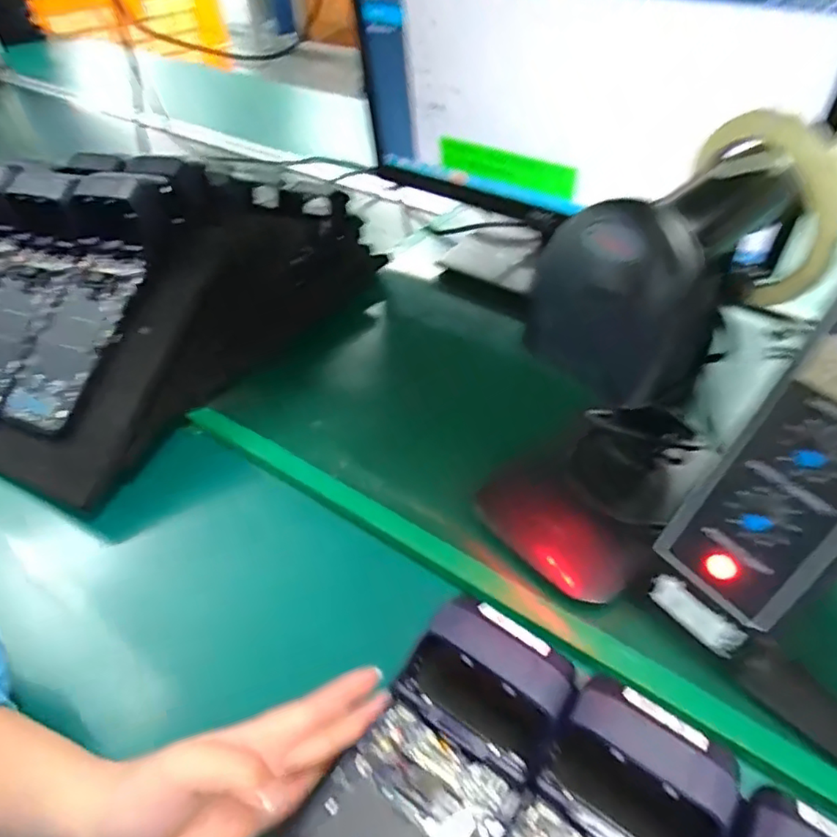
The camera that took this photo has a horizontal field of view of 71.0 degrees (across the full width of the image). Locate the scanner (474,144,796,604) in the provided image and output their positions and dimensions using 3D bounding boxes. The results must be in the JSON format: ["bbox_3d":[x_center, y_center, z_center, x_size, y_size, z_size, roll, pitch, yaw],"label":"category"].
[{"bbox_3d":[0.111,-0.017,0.343,0.101,0.249,0.137,20,43,16],"label":"scanner"}]

